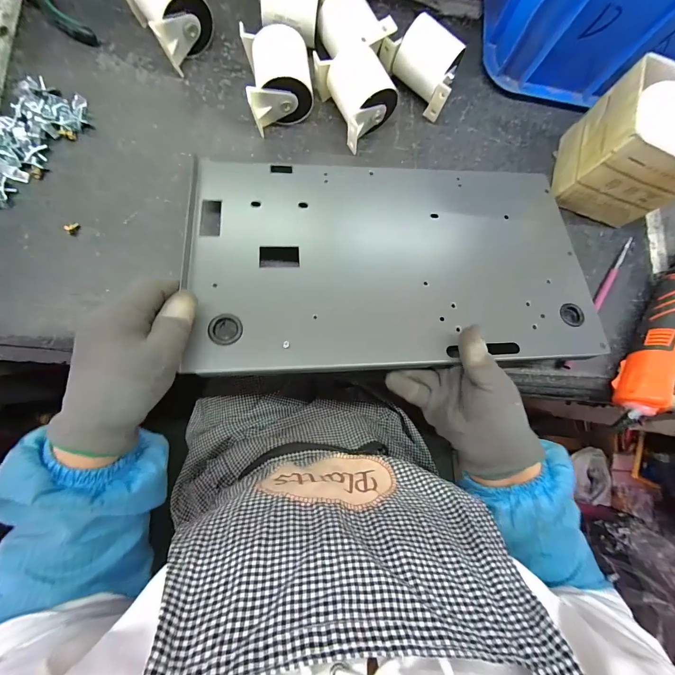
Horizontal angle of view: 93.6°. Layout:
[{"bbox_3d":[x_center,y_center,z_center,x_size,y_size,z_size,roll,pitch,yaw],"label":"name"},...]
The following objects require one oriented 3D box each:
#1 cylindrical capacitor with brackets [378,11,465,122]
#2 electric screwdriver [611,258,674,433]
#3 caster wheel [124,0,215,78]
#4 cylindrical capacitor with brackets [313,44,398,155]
[{"bbox_3d":[0.103,-0.330,0.383,0.095,0.054,0.063,32,82,-4],"label":"cylindrical capacitor with brackets"},{"bbox_3d":[0.407,-0.032,0.381,0.045,0.055,0.321,35,81,-1],"label":"electric screwdriver"},{"bbox_3d":[-0.189,-0.367,0.358,0.072,0.054,0.092,-40,89,-9],"label":"caster wheel"},{"bbox_3d":[0.023,-0.282,0.369,0.067,0.055,0.093,-30,87,-9],"label":"cylindrical capacitor with brackets"}]

